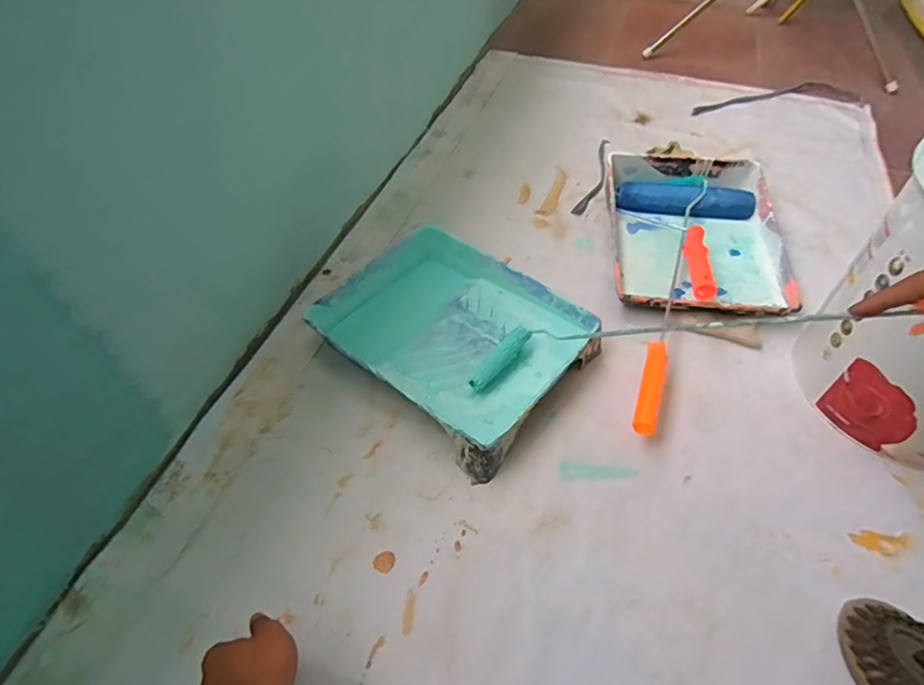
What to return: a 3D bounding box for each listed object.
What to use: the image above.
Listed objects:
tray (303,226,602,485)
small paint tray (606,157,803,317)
[{"bbox_3d":[-0.011,-0.015,0.761,0.355,0.057,0.280,36,61,24],"label":"tray"},{"bbox_3d":[0.400,-0.195,0.900,0.278,0.074,0.352,5,53,4],"label":"small paint tray"}]

